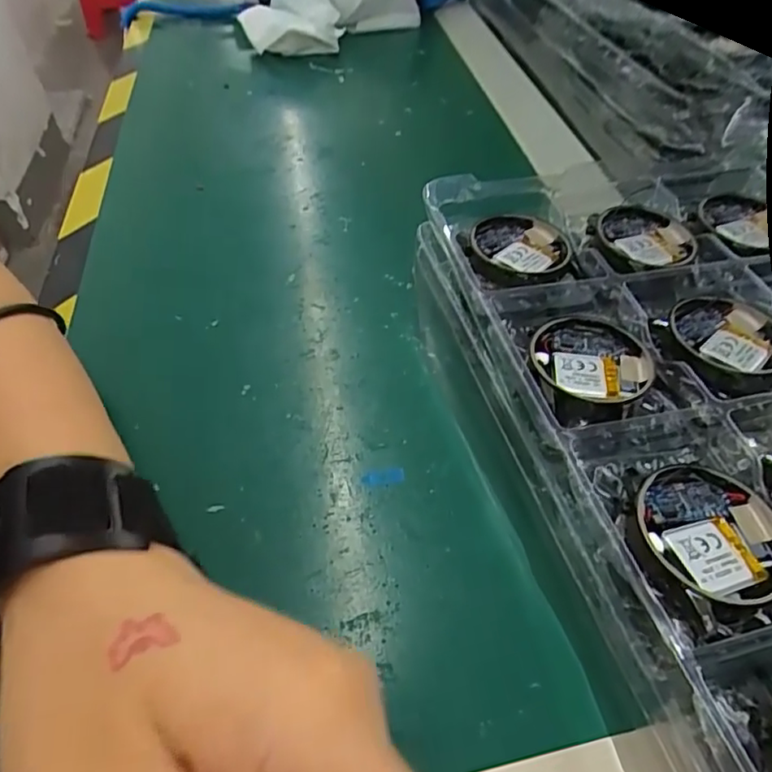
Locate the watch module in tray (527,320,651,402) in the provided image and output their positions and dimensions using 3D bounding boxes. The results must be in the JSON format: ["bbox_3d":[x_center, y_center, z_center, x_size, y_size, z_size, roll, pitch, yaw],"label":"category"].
[{"bbox_3d":[0.076,-0.010,0.226,0.043,0.007,0.043,12,50,14],"label":"watch module in tray"}]

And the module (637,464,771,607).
[{"bbox_3d":[0.099,0.043,0.181,0.042,0.010,0.042,-22,51,-16],"label":"module"}]

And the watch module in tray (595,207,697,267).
[{"bbox_3d":[0.121,-0.068,0.279,0.044,0.012,0.038,-12,49,-8],"label":"watch module in tray"}]

